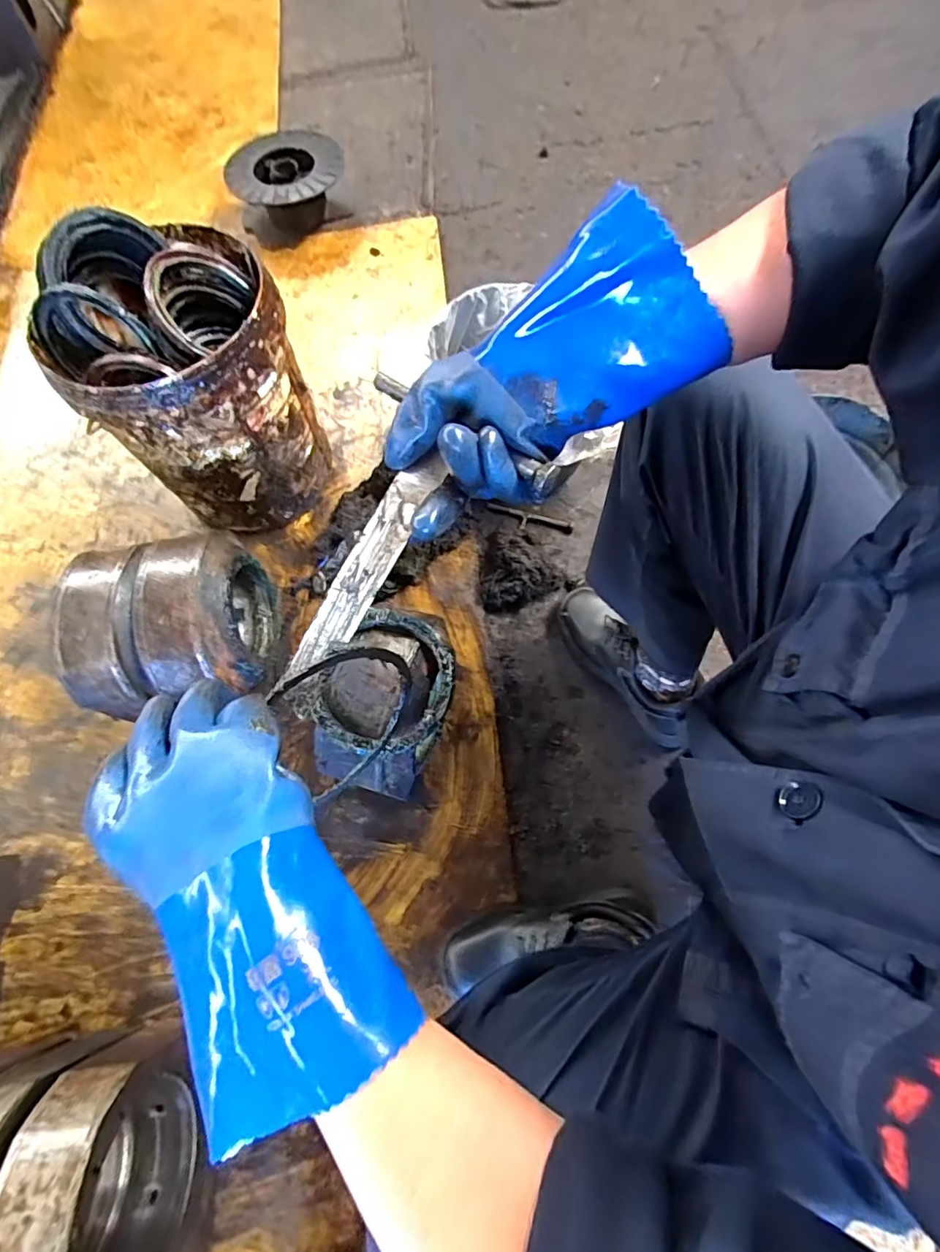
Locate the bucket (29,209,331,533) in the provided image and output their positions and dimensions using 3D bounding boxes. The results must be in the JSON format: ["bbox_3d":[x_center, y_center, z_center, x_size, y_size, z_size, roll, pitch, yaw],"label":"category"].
[{"bbox_3d":[-0.386,-0.344,0.777,0.265,0.370,0.279,-2,69,4],"label":"bucket"}]

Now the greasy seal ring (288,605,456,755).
[{"bbox_3d":[-0.089,0.060,0.560,0.138,0.015,0.150,-2,69,4],"label":"greasy seal ring"}]

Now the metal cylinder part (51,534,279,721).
[{"bbox_3d":[-0.380,0.002,0.695,0.209,0.168,0.195,-11,68,0],"label":"metal cylinder part"}]

